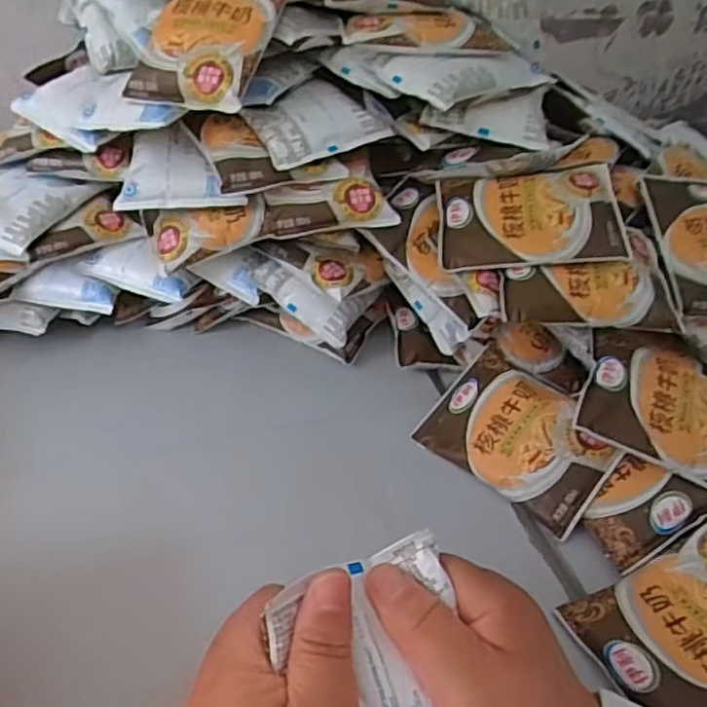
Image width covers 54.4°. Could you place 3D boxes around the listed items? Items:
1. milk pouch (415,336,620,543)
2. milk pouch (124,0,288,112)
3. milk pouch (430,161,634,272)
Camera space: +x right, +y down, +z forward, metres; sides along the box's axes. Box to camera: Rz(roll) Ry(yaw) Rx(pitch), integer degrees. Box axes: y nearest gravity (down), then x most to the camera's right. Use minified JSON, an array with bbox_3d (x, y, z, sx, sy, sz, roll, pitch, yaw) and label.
[{"bbox_3d":[0.123,0.055,0.499,0.128,0.024,0.099,32,77,33],"label":"milk pouch"},{"bbox_3d":[-0.102,-0.235,0.495,0.091,0.015,0.125,14,74,15],"label":"milk pouch"},{"bbox_3d":[0.131,-0.105,0.511,0.129,0.014,0.095,-3,58,7],"label":"milk pouch"}]

